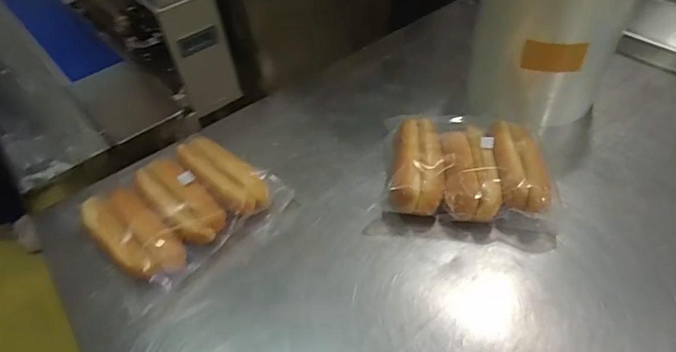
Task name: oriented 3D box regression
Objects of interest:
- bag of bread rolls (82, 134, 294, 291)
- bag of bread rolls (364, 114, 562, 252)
[{"bbox_3d":[-0.225,0.036,0.651,0.237,0.065,0.193,-37,53,-26],"label":"bag of bread rolls"},{"bbox_3d":[0.190,-0.005,0.649,0.253,0.061,0.204,7,47,14],"label":"bag of bread rolls"}]

